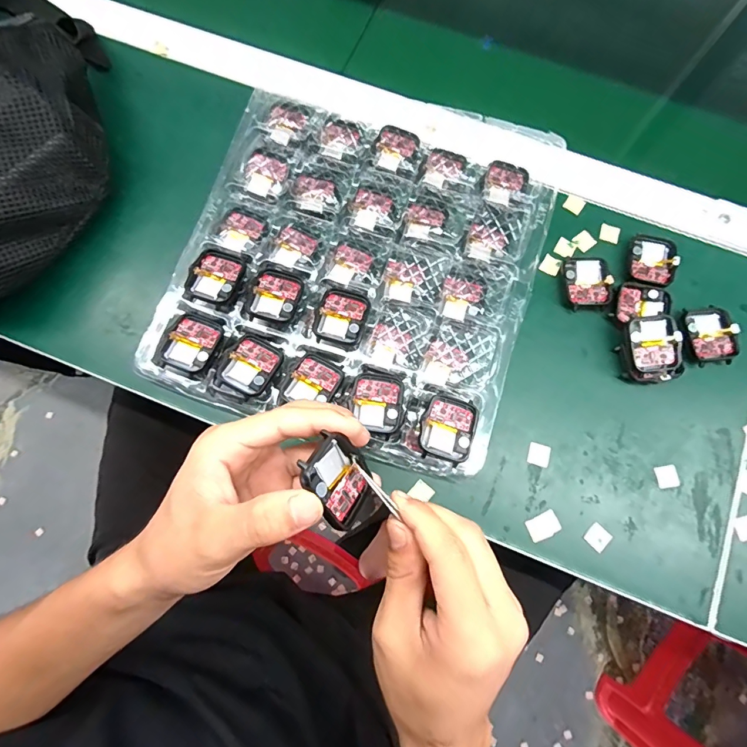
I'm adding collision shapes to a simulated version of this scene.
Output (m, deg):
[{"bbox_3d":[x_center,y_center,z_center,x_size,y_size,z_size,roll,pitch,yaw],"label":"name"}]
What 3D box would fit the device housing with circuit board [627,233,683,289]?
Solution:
[{"bbox_3d":[0.231,-0.094,0.341,0.038,0.007,0.046,15,77,3],"label":"device housing with circuit board"}]

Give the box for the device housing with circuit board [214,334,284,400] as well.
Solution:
[{"bbox_3d":[-0.092,-0.004,0.310,0.037,0.009,0.045,32,79,7],"label":"device housing with circuit board"}]

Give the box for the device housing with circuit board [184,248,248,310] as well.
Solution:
[{"bbox_3d":[-0.121,-0.074,0.322,0.040,0.007,0.046,19,78,4],"label":"device housing with circuit board"}]

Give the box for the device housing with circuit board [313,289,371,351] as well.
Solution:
[{"bbox_3d":[-0.024,-0.042,0.318,0.037,0.012,0.044,15,77,3],"label":"device housing with circuit board"}]

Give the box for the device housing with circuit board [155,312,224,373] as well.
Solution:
[{"bbox_3d":[-0.137,-0.022,0.310,0.036,0.004,0.045,21,78,4],"label":"device housing with circuit board"}]

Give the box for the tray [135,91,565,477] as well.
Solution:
[{"bbox_3d":[-0.009,-0.098,0.338,0.265,0.030,0.294,18,77,4],"label":"tray"}]

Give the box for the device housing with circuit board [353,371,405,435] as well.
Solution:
[{"bbox_3d":[0.004,0.022,0.304,0.036,0.015,0.044,5,77,1],"label":"device housing with circuit board"}]

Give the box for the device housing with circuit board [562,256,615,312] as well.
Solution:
[{"bbox_3d":[0.176,-0.075,0.340,0.035,0.011,0.045,0,77,-1],"label":"device housing with circuit board"}]

